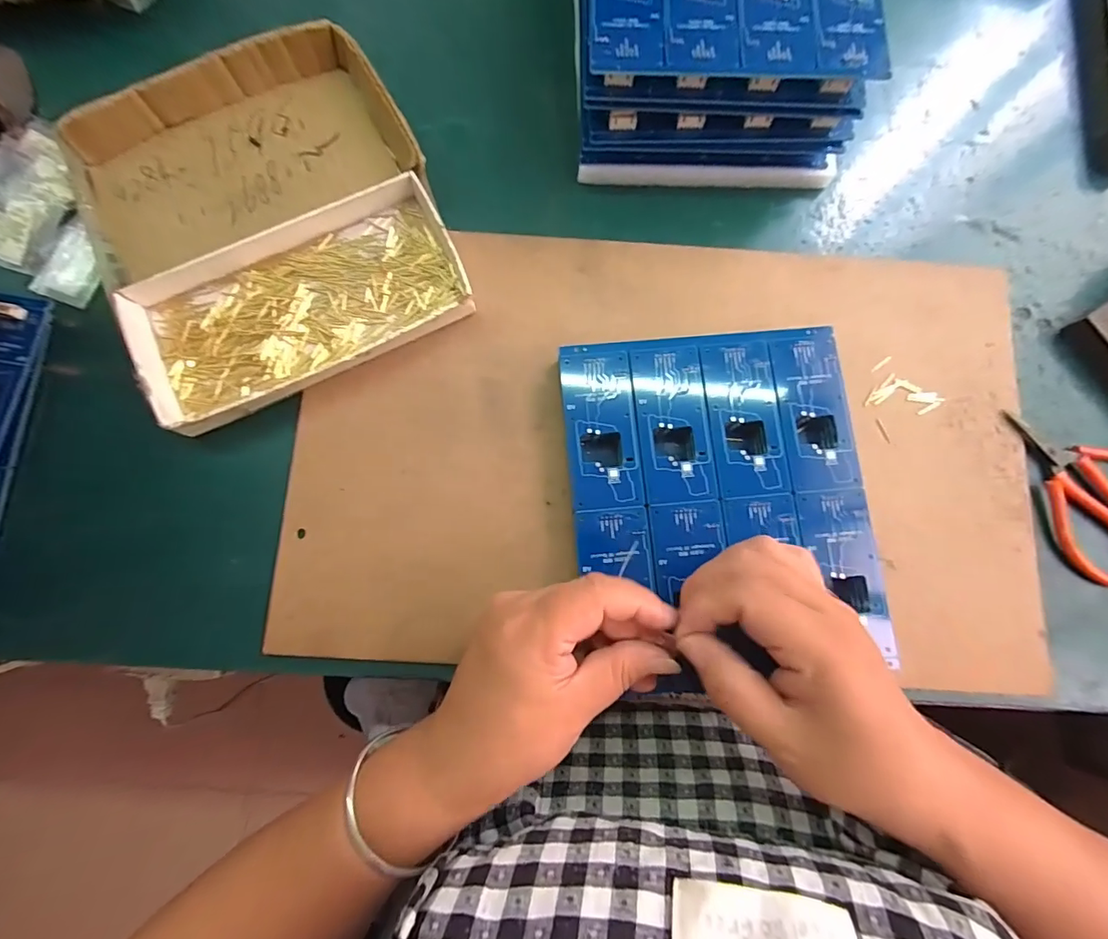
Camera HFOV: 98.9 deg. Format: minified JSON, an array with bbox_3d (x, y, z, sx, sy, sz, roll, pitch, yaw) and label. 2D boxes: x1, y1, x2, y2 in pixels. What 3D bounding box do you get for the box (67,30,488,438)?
[{"bbox_3d":[-0.172,-0.150,0.290,0.192,0.028,0.210,-22,83,-5],"label":"box"}]

